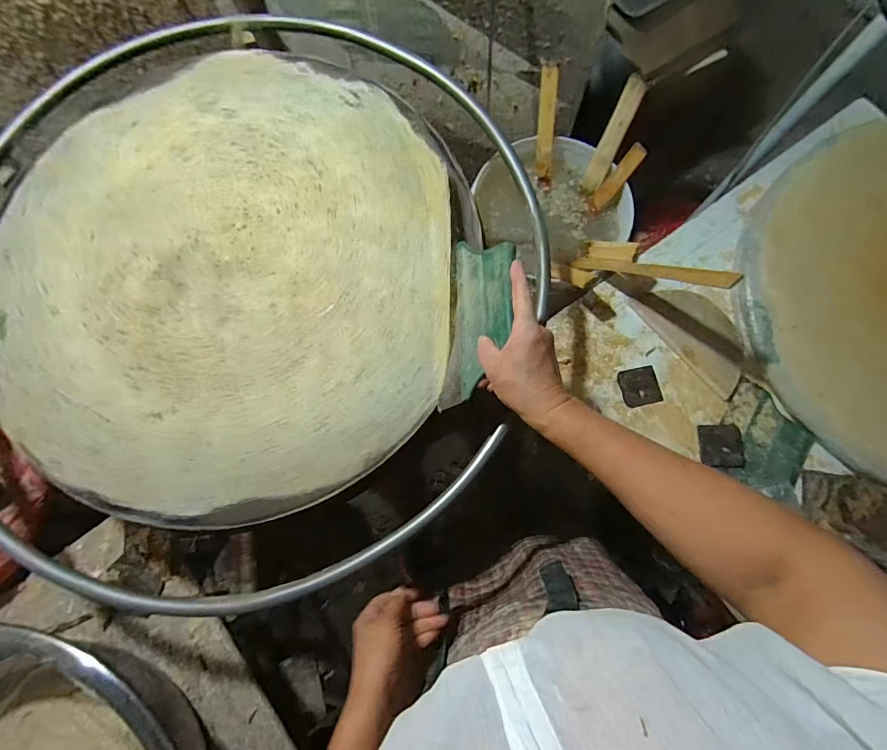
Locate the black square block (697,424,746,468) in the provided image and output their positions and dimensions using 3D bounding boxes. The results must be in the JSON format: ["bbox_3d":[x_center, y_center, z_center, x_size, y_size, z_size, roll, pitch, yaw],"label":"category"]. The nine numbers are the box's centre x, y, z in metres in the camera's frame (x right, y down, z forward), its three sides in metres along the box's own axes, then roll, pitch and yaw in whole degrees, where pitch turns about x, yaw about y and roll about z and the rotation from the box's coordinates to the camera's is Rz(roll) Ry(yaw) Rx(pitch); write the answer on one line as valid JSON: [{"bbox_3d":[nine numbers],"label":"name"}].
[{"bbox_3d":[0.434,0.109,0.667,0.065,0.011,0.065,1,78,3],"label":"black square block"}]

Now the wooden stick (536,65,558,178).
[{"bbox_3d":[0.183,-0.442,0.762,0.033,0.169,0.010,24,49,31],"label":"wooden stick"}]

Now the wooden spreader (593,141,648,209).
[{"bbox_3d":[0.309,-0.350,0.762,0.031,0.116,0.011,46,43,10],"label":"wooden spreader"}]

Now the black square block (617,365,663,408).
[{"bbox_3d":[0.322,0.019,0.699,0.065,0.007,0.060,-14,78,0],"label":"black square block"}]

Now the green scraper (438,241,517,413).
[{"bbox_3d":[0.038,-0.054,0.472,0.011,0.093,0.184,8,88,-33],"label":"green scraper"}]

